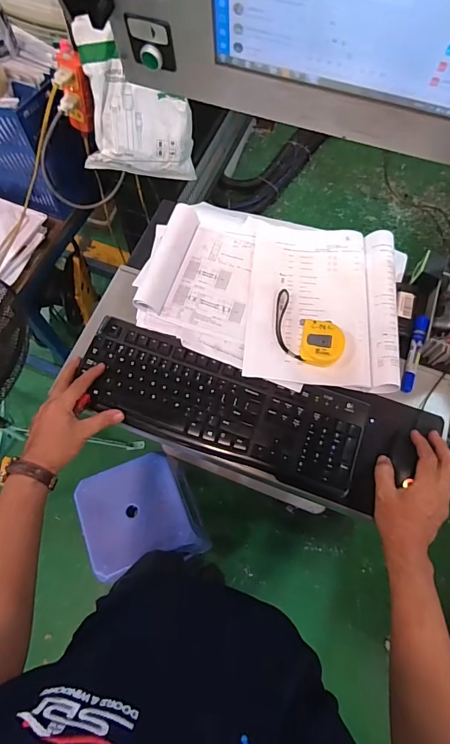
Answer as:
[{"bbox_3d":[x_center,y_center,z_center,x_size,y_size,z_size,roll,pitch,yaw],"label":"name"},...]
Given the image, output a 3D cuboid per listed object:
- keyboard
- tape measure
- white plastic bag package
[{"bbox_3d":[-0.011,0.044,0.613,0.440,0.021,0.147,20,68,8],"label":"keyboard"},{"bbox_3d":[0.122,-0.067,0.626,0.078,0.037,0.144,-41,74,-17],"label":"tape measure"},{"bbox_3d":[-0.175,-0.506,0.789,0.210,0.233,0.107,9,67,2],"label":"white plastic bag package"}]

